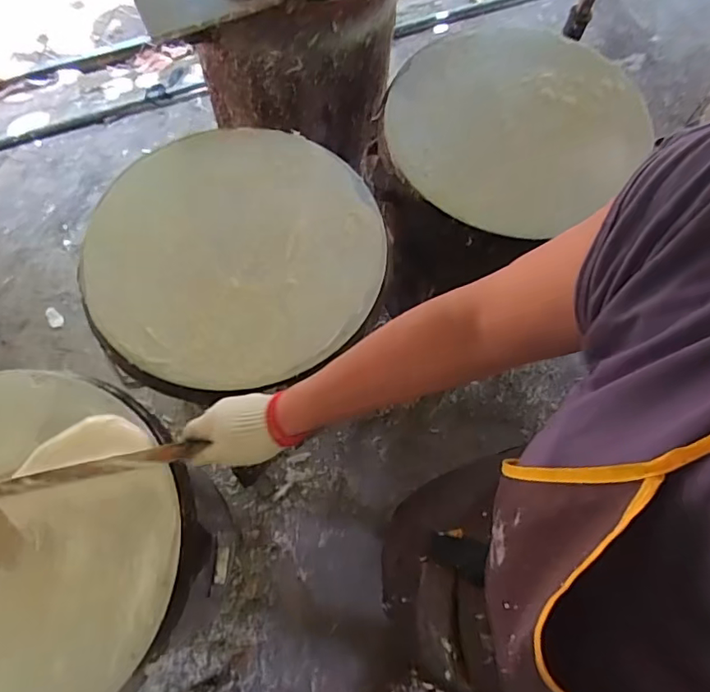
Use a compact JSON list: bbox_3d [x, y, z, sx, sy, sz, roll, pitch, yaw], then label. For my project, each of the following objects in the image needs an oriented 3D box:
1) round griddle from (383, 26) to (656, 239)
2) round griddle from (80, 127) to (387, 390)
[{"bbox_3d":[0.251,-0.348,0.817,0.423,0.039,0.349,-38,72,-15],"label":"round griddle"},{"bbox_3d":[-0.147,-0.134,0.698,0.353,0.040,0.374,0,70,-1],"label":"round griddle"}]

